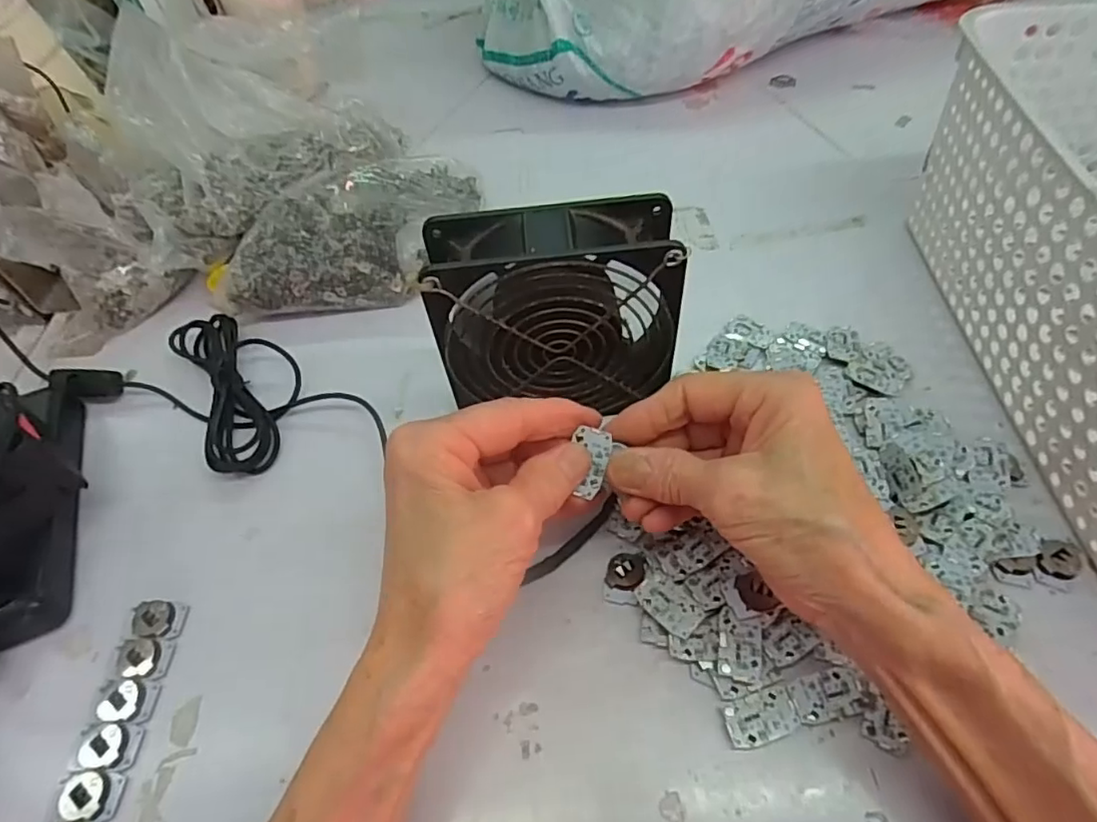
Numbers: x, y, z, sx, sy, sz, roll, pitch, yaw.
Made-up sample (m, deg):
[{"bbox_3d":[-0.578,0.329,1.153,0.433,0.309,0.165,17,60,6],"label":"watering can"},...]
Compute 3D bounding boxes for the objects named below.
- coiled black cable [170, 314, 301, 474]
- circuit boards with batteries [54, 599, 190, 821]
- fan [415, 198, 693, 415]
[{"bbox_3d":[-0.192,-0.020,0.368,0.061,0.016,0.136,-29,56,-16],"label":"coiled black cable"},{"bbox_3d":[-0.190,0.138,0.259,0.026,0.008,0.105,-2,53,4],"label":"circuit boards with batteries"},{"bbox_3d":[0.008,-0.043,0.306,0.120,0.119,0.044,-5,53,2],"label":"fan"}]

